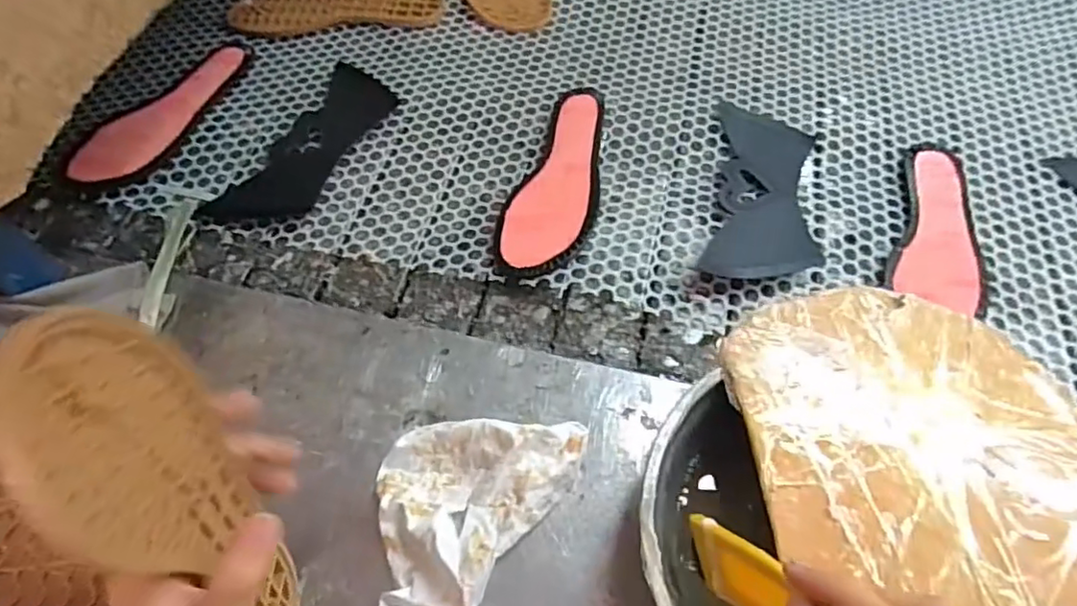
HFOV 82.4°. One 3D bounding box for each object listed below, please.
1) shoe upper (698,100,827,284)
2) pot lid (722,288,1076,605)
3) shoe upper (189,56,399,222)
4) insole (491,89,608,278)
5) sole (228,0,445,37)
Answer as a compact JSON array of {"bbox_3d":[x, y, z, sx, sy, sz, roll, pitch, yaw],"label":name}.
[{"bbox_3d":[0.203,-0.099,0.549,0.091,0.015,0.192,13,61,8],"label":"shoe upper"},{"bbox_3d":[0.218,0.097,0.329,0.188,0.009,0.233,-5,60,-2],"label":"pot lid"},{"bbox_3d":[-0.218,-0.150,0.590,0.087,0.004,0.214,20,62,12],"label":"shoe upper"},{"bbox_3d":[0.023,-0.110,0.551,0.073,0.027,0.216,15,61,9],"label":"insole"},{"bbox_3d":[-0.229,-0.344,0.701,0.233,0.013,0.089,-6,60,-2],"label":"sole"}]

